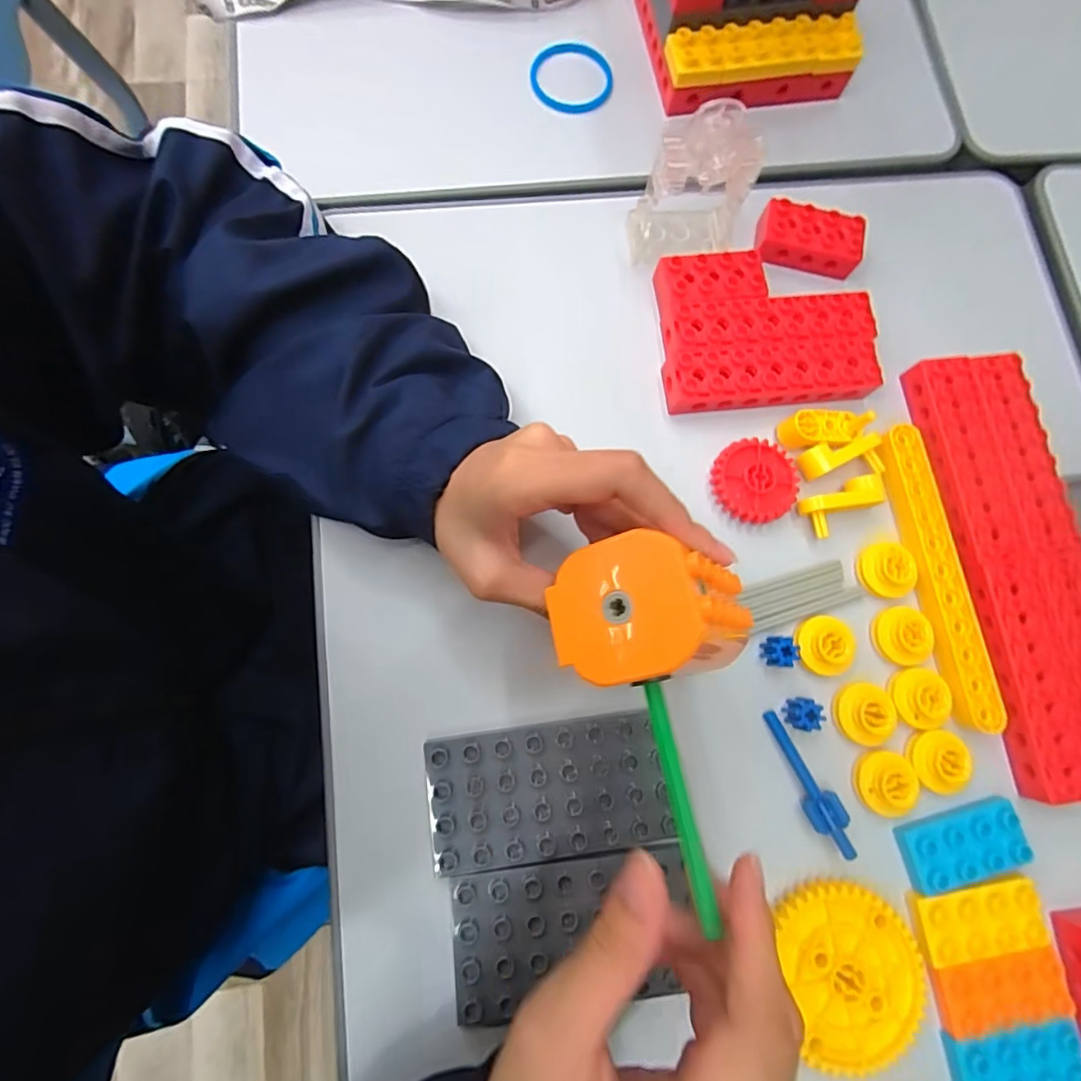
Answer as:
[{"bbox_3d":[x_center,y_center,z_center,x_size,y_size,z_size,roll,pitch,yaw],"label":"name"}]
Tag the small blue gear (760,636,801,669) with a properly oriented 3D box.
[{"bbox_3d":[0.131,0.061,0.289,0.017,0.010,0.015,3,79,-2],"label":"small blue gear"}]

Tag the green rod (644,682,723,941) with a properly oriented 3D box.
[{"bbox_3d":[0.049,0.090,0.185,0.008,0.006,0.077,-10,72,-3],"label":"green rod"}]

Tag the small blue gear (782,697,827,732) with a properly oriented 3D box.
[{"bbox_3d":[0.141,0.093,0.285,0.015,0.013,0.015,0,79,-3],"label":"small blue gear"}]

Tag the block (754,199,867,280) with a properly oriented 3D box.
[{"bbox_3d":[0.169,-0.192,0.339,0.066,0.023,0.030,7,79,-1],"label":"block"}]

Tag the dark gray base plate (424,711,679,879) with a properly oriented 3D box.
[{"bbox_3d":[0.004,0.126,0.270,0.117,0.013,0.063,-6,79,-4],"label":"dark gray base plate"}]

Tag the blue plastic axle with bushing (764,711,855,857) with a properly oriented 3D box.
[{"bbox_3d":[0.140,0.127,0.277,0.017,0.013,0.075,-25,81,-7],"label":"blue plastic axle with bushing"}]

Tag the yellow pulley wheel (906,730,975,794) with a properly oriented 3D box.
[{"bbox_3d":[0.212,0.117,0.283,0.027,0.013,0.031,14,78,0],"label":"yellow pulley wheel"}]

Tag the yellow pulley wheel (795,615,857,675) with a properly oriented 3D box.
[{"bbox_3d":[0.156,0.057,0.292,0.031,0.010,0.030,1,79,-3],"label":"yellow pulley wheel"}]

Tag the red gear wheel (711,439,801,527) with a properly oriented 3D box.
[{"bbox_3d":[0.124,-0.035,0.309,0.048,0.012,0.047,1,79,-3],"label":"red gear wheel"}]

